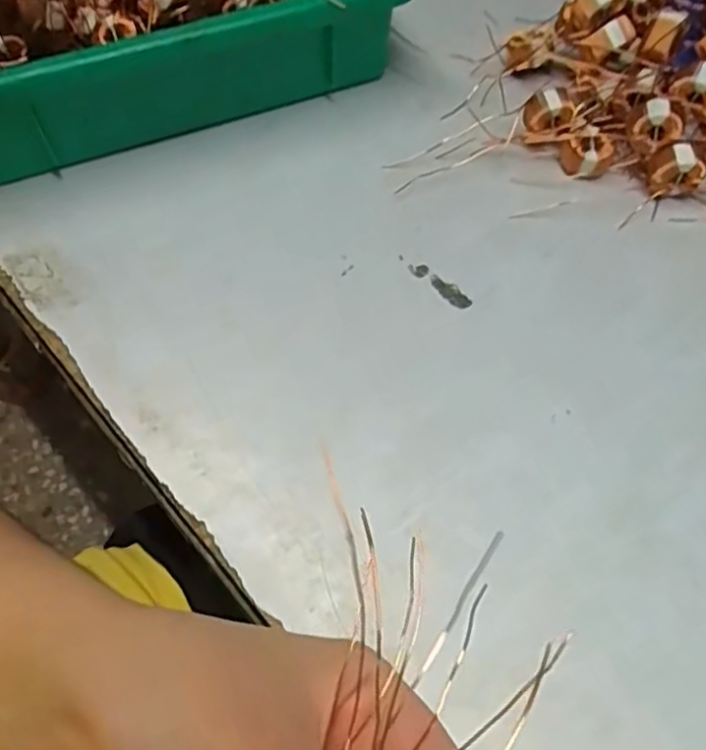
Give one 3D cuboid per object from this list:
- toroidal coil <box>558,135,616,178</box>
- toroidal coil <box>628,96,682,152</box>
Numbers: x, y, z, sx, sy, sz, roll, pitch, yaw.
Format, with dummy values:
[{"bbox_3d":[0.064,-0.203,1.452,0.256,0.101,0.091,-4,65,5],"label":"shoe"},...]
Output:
[{"bbox_3d":[0.115,-0.107,0.325,0.025,0.014,0.016,-4,60,-1],"label":"toroidal coil"},{"bbox_3d":[0.142,-0.117,0.309,0.022,0.017,0.014,26,64,15],"label":"toroidal coil"}]

